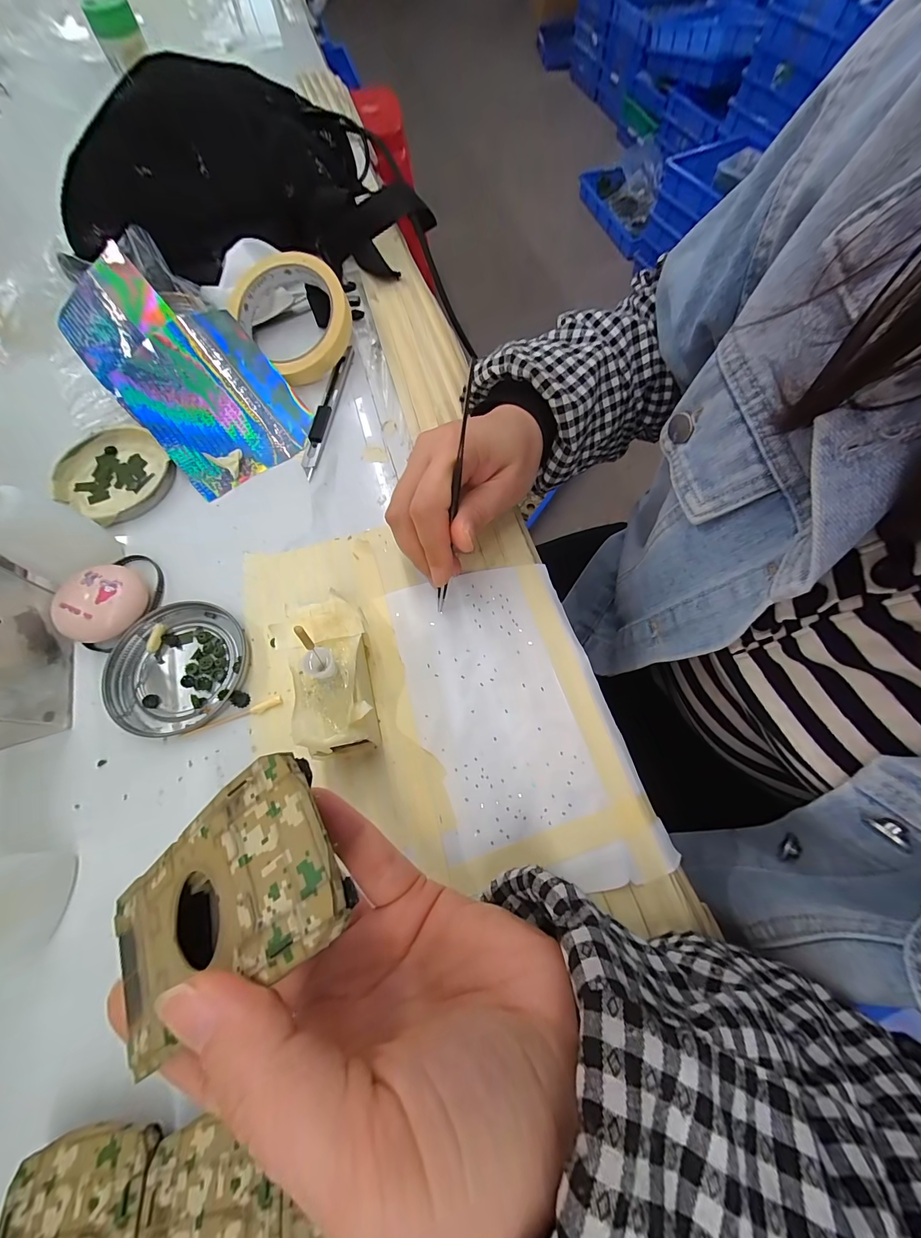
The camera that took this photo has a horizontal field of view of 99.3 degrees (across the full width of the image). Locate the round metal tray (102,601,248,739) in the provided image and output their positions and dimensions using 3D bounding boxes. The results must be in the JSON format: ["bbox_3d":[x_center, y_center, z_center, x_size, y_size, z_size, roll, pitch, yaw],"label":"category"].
[{"bbox_3d":[-0.169,0.029,0.233,0.075,0.012,0.076,-9,68,-2],"label":"round metal tray"}]

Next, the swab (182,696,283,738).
[{"bbox_3d":[-0.130,0.057,0.224,0.055,0.004,0.006,-23,69,-7],"label":"swab"}]

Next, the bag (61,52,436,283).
[{"bbox_3d":[-0.198,-0.399,0.347,0.325,0.085,0.145,4,68,3],"label":"bag"}]

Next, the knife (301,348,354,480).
[{"bbox_3d":[-0.105,-0.168,0.308,0.014,0.007,0.134,5,68,4],"label":"knife"}]

